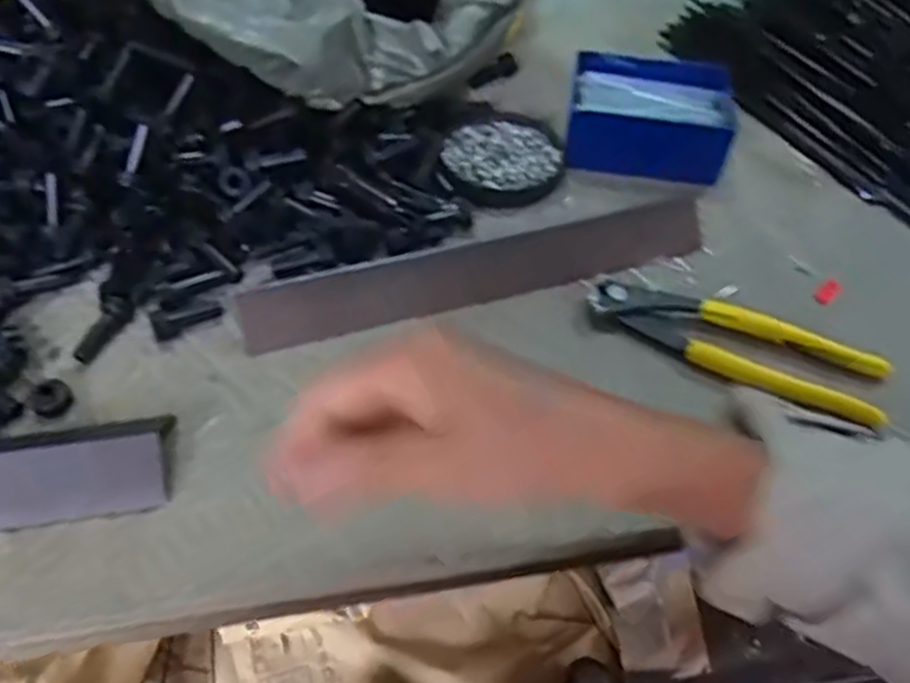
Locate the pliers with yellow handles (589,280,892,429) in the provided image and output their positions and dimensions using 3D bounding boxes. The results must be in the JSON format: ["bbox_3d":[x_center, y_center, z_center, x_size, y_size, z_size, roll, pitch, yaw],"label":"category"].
[{"bbox_3d":[0.153,0.003,0.411,0.156,0.018,0.047,22,55,14],"label":"pliers with yellow handles"}]

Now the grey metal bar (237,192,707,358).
[{"bbox_3d":[0.018,-0.043,0.435,0.280,0.021,0.028,-14,54,-13],"label":"grey metal bar"}]

